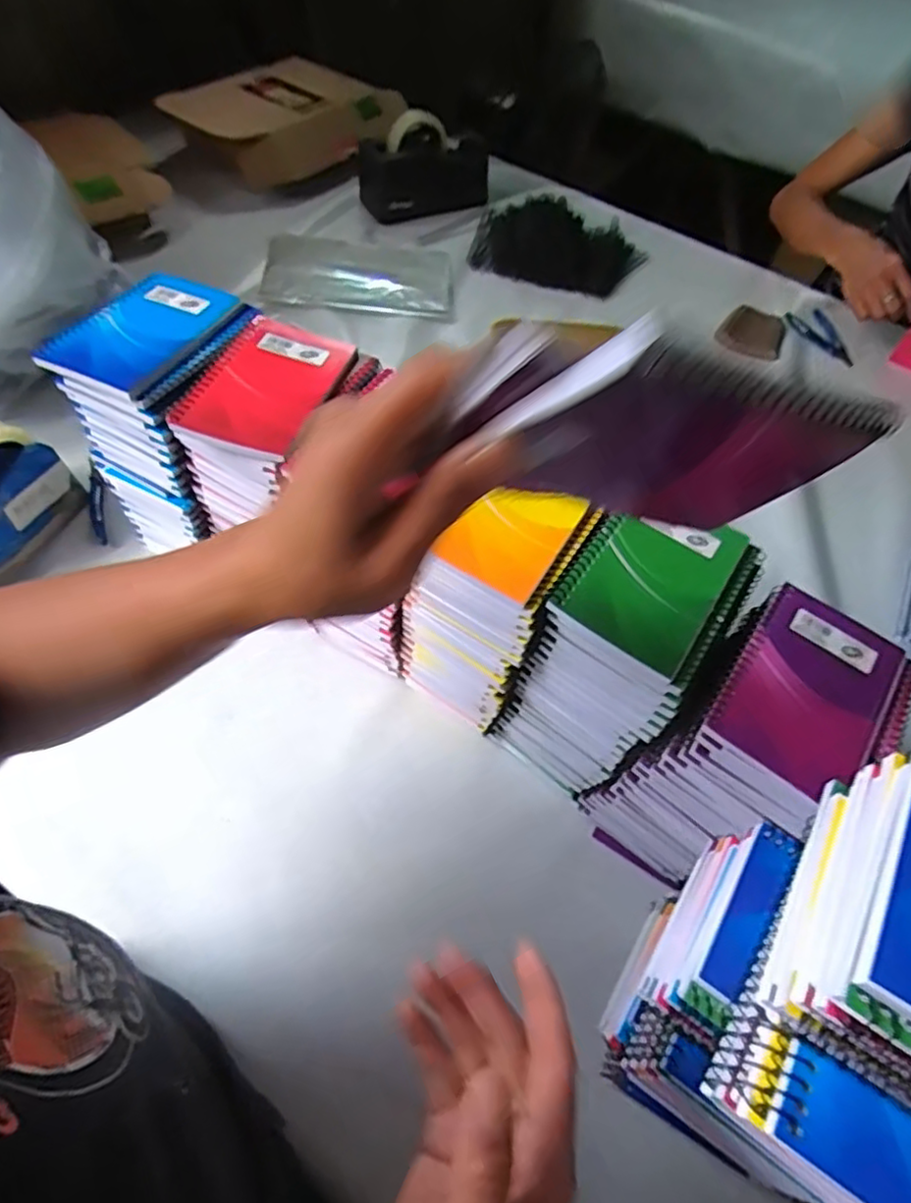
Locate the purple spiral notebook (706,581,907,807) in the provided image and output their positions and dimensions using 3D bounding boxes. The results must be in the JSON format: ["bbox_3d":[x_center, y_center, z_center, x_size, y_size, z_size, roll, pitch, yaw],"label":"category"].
[{"bbox_3d":[0.208,0.048,0.376,0.080,0.009,0.130,35,61,17],"label":"purple spiral notebook"}]

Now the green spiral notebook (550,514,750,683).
[{"bbox_3d":[0.121,-0.016,0.396,0.081,0.013,0.116,32,60,15],"label":"green spiral notebook"}]

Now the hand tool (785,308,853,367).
[{"bbox_3d":[0.549,-0.391,0.951,0.062,0.014,0.119,-22,62,-18],"label":"hand tool"}]

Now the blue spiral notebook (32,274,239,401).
[{"bbox_3d":[-0.227,-0.198,0.470,0.085,0.014,0.127,21,58,8],"label":"blue spiral notebook"}]

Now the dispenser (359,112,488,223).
[{"bbox_3d":[-0.035,-0.670,0.992,0.211,0.134,0.065,-32,65,-22],"label":"dispenser"}]

